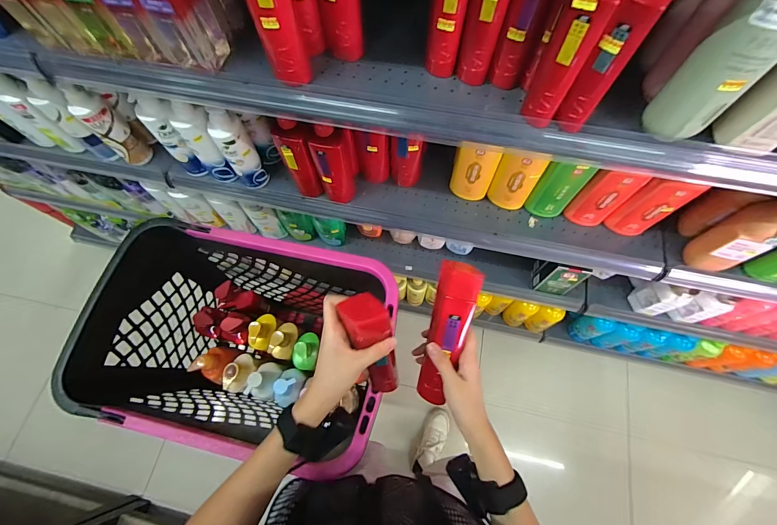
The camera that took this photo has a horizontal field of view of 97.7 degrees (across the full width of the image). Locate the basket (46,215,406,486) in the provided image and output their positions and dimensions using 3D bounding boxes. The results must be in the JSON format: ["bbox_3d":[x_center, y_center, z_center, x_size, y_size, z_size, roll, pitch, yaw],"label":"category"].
[{"bbox_3d":[-0.279,0.174,0.776,0.550,0.350,0.364,9,69,5],"label":"basket"}]

